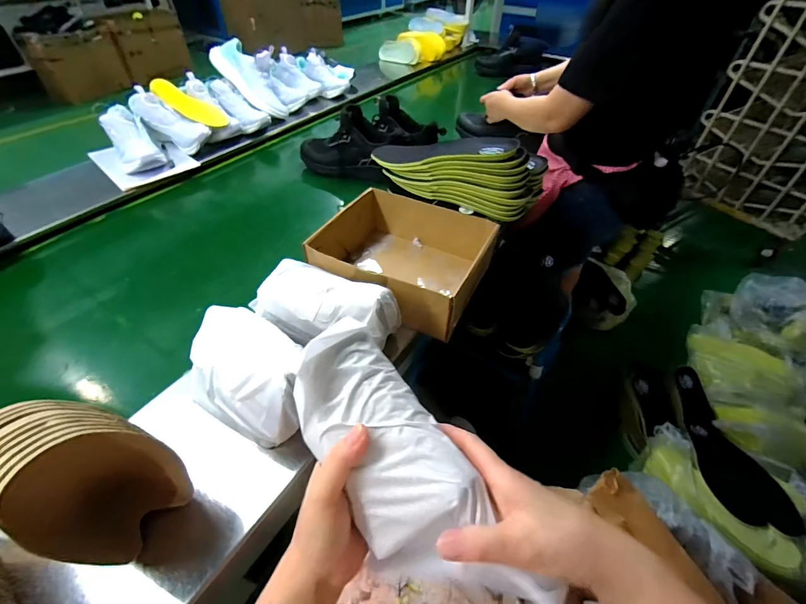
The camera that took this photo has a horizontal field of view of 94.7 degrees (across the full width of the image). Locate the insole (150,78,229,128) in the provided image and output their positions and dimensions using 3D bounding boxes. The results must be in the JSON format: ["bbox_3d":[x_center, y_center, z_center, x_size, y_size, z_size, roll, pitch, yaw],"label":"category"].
[{"bbox_3d":[-0.579,-0.535,1.002,0.215,0.014,0.096,29,48,-5],"label":"insole"}]

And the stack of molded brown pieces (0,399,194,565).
[{"bbox_3d":[-0.297,0.171,0.343,0.112,0.175,0.115,13,47,11],"label":"stack of molded brown pieces"}]

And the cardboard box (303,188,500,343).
[{"bbox_3d":[0.003,-0.073,0.652,0.265,0.105,0.239,22,50,19],"label":"cardboard box"}]

